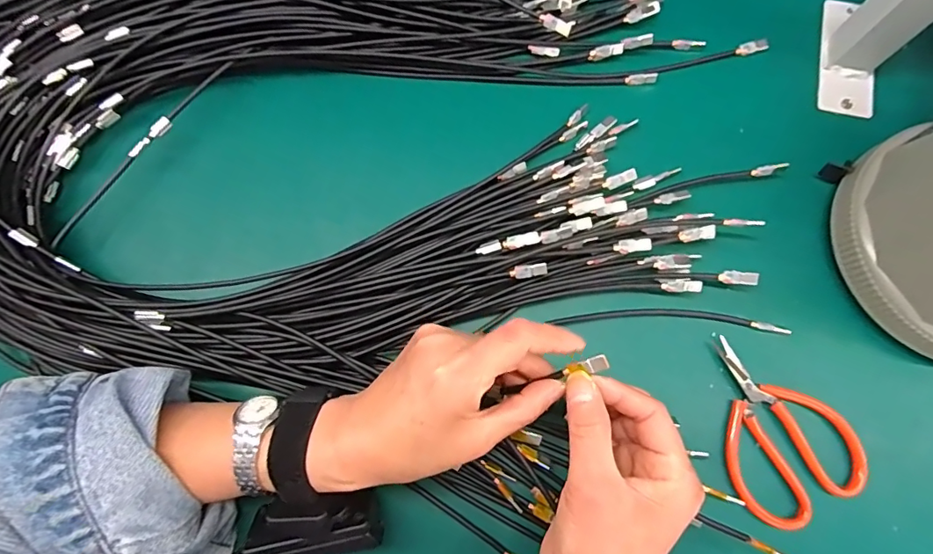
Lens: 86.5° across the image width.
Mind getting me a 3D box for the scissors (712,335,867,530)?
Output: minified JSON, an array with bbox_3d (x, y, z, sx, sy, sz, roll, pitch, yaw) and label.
[{"bbox_3d":[0.193,0.093,0.316,0.079,0.012,0.112,-24,78,-4],"label":"scissors"}]

